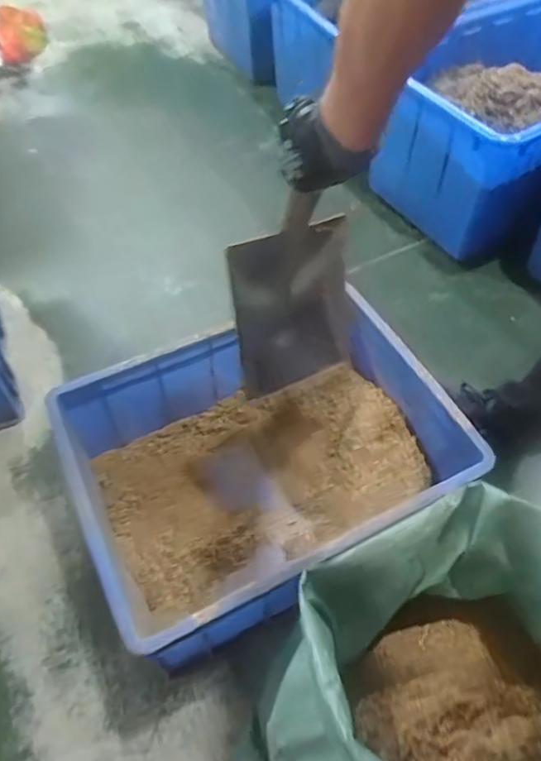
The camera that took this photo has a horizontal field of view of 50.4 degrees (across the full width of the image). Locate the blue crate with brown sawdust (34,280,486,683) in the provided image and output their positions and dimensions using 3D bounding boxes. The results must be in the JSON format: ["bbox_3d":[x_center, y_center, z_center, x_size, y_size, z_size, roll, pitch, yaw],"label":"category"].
[{"bbox_3d":[-0.013,0.135,0.926,0.541,0.243,0.410,-23,59,-15],"label":"blue crate with brown sawdust"}]

